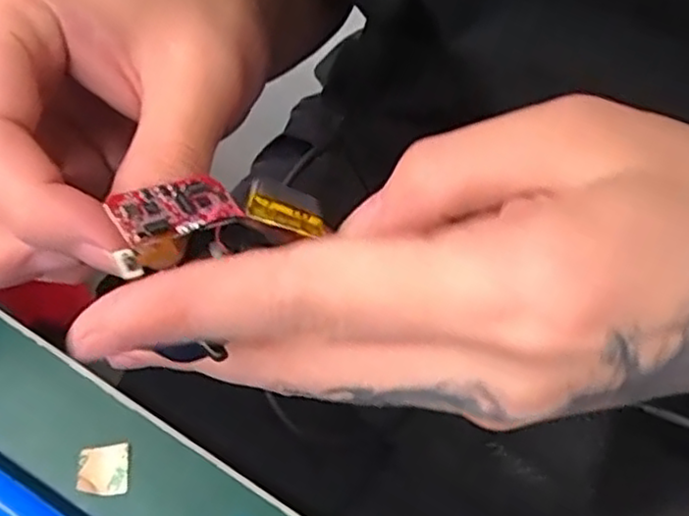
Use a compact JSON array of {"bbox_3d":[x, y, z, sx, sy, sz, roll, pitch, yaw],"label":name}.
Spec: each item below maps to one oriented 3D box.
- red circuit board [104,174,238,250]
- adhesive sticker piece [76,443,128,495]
[{"bbox_3d":[-0.039,-0.012,0.161,0.028,0.004,0.013,-20,53,-41],"label":"red circuit board"},{"bbox_3d":[-0.075,0.066,0.218,0.015,0.004,0.015,-8,61,-2],"label":"adhesive sticker piece"}]

